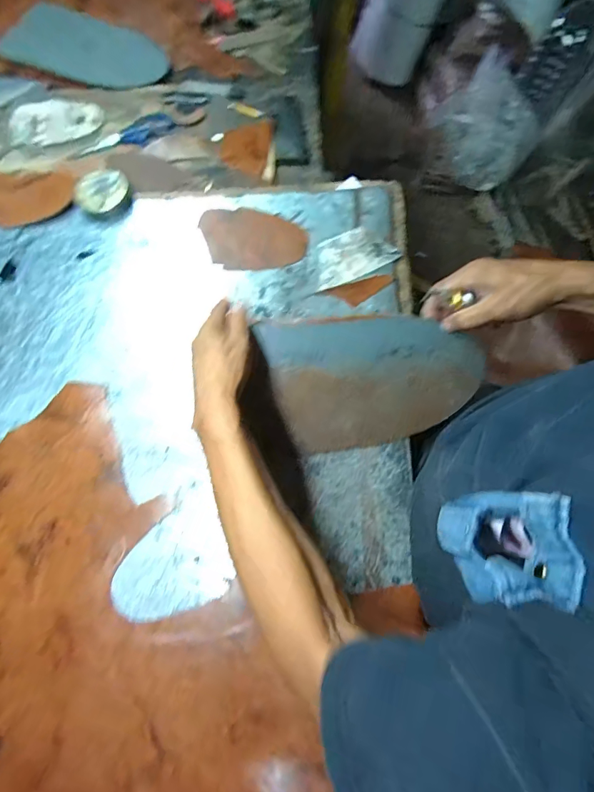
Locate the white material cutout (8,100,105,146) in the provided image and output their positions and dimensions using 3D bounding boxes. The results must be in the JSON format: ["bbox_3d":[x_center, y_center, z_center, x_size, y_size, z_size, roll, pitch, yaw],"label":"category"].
[{"bbox_3d":[-0.408,-0.471,0.730,0.150,0.012,0.094,-10,70,-4],"label":"white material cutout"}]

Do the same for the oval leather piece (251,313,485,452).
[{"bbox_3d":[0.086,-0.015,0.492,0.235,0.016,0.150,-4,109,1],"label":"oval leather piece"}]

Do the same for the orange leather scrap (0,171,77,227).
[{"bbox_3d":[-0.421,-0.306,0.652,0.150,0.017,0.084,-5,69,-2],"label":"orange leather scrap"}]

